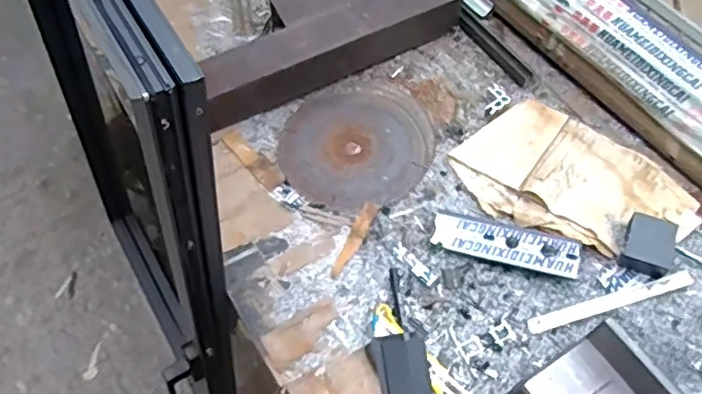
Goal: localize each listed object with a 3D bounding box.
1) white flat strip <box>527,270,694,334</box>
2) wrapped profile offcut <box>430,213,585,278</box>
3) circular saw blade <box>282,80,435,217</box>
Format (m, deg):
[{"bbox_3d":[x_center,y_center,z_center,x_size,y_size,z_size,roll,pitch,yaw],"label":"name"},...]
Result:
[{"bbox_3d":[0.359,0.144,0.857,0.240,0.004,0.027,-17,56,-6],"label":"white flat strip"},{"bbox_3d":[0.223,0.068,0.896,0.205,0.025,0.057,16,60,11],"label":"wrapped profile offcut"},{"bbox_3d":[0.009,-0.089,1.019,0.232,0.011,0.261,35,63,18],"label":"circular saw blade"}]

